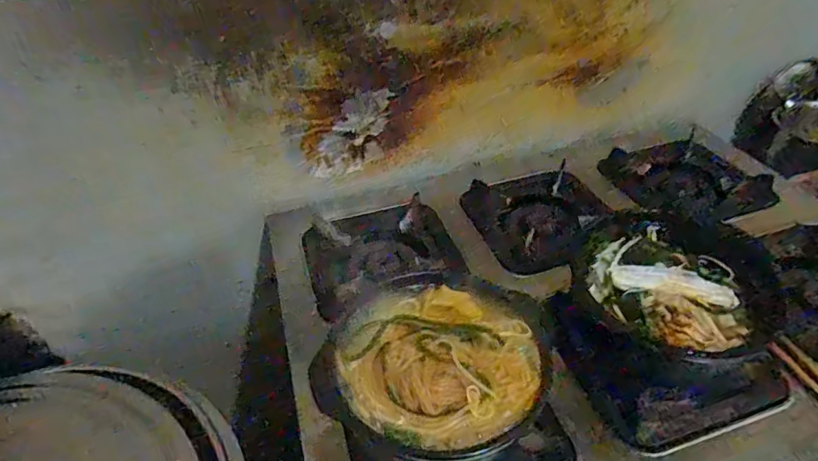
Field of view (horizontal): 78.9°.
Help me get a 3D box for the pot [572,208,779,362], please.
[{"bbox_3d":[0.247,0.073,0.484,0.142,0.082,0.166,-25,44,-23],"label":"pot"}]

